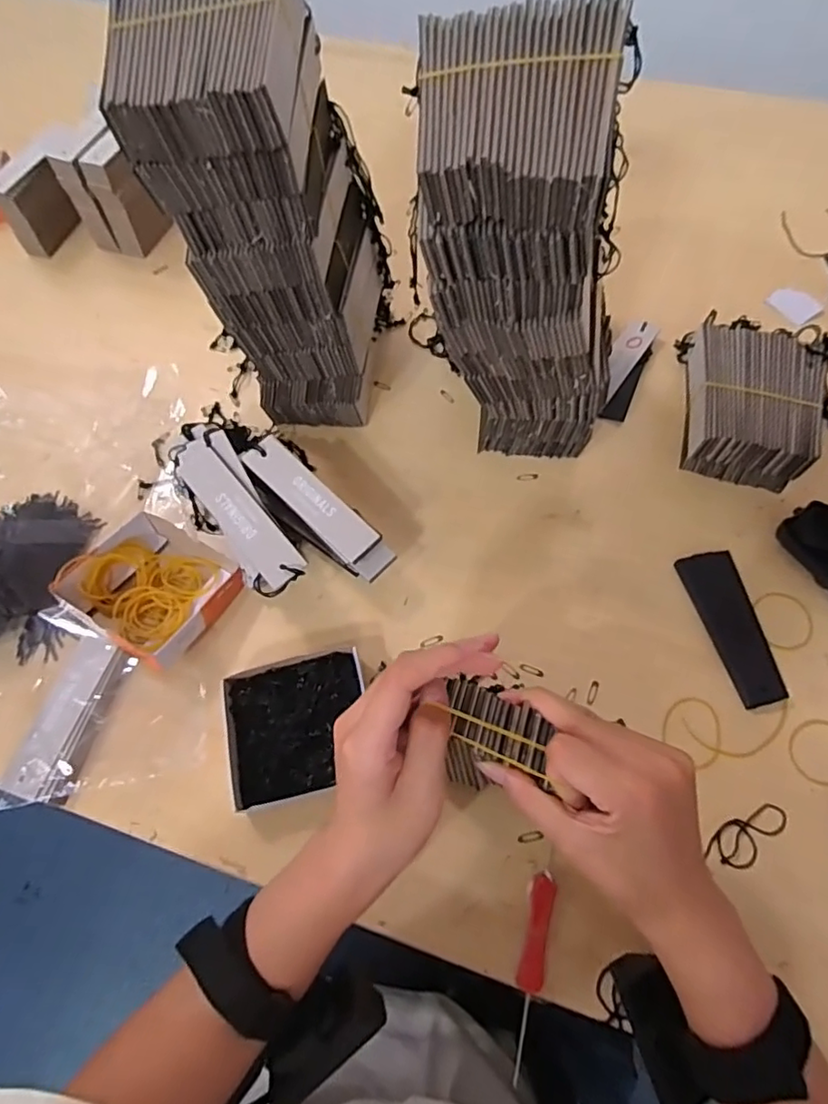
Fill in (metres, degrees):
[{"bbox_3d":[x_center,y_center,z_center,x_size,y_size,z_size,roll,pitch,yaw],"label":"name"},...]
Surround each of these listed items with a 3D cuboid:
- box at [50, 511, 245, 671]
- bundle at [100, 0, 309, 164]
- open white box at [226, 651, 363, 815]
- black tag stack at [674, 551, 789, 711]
[{"bbox_3d":[-0.214,0.025,0.478,0.112,0.042,0.105,27,68,15],"label":"box"},{"bbox_3d":[-0.119,-0.295,0.349,0.114,0.044,0.130,-7,64,-1],"label":"bundle"},{"bbox_3d":[-0.085,0.129,0.438,0.102,0.021,0.100,-15,64,-5],"label":"open white box"},{"bbox_3d":[0.255,0.059,0.468,0.046,0.004,0.125,-12,64,-3],"label":"black tag stack"}]

